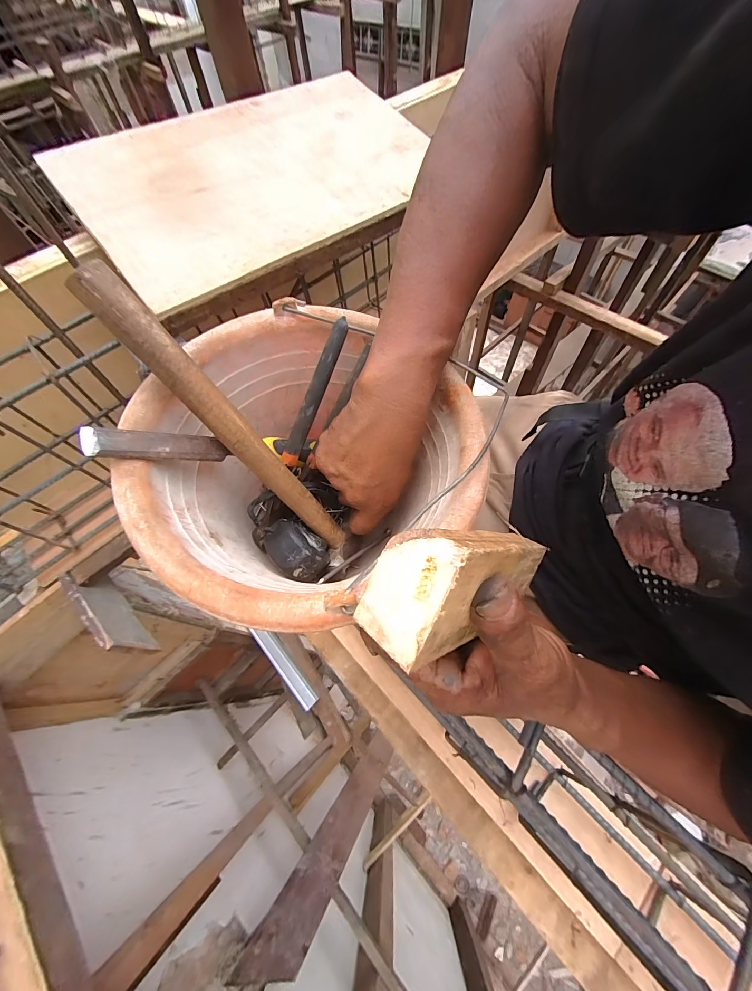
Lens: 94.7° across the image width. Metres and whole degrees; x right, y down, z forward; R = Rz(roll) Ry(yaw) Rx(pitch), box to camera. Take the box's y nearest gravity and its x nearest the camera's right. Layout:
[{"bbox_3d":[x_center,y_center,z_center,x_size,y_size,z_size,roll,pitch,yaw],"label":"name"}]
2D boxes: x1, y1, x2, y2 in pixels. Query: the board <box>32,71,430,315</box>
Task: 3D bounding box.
[{"bbox_3d":[-0.203,-0.603,0.643,0.650,0.016,0.402,-35,80,-16],"label":"board"}]

